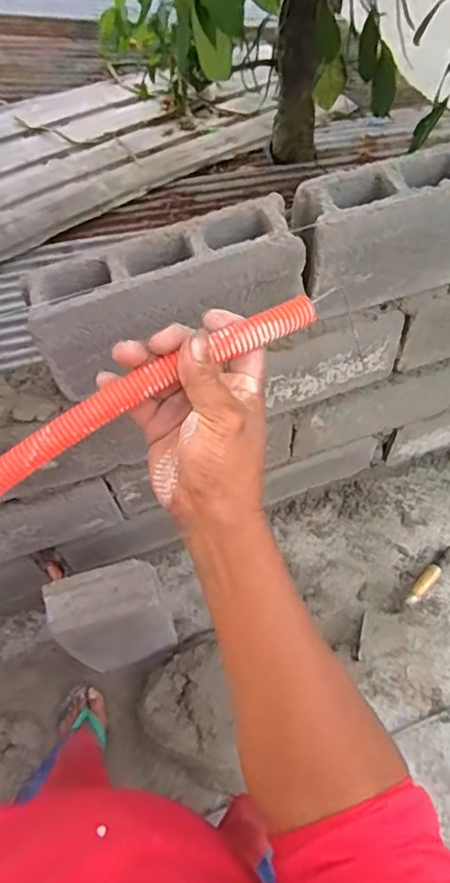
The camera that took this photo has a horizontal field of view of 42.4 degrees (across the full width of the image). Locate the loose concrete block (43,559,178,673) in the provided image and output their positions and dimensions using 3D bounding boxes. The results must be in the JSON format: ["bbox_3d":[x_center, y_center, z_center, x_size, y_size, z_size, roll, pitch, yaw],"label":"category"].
[{"bbox_3d":[-0.221,0.355,1.172,0.193,0.283,0.108,-16,60,-7],"label":"loose concrete block"}]

